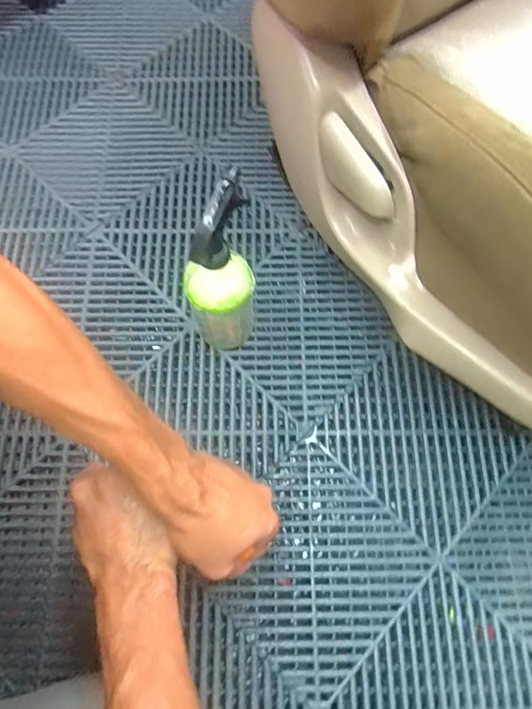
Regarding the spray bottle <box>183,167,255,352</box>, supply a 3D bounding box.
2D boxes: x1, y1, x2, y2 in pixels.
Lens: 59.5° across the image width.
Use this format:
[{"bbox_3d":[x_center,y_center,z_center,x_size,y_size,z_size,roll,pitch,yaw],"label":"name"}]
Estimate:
[{"bbox_3d":[-0.049,-0.075,0.492,0.068,0.228,0.076,-10,72,-4],"label":"spray bottle"}]

